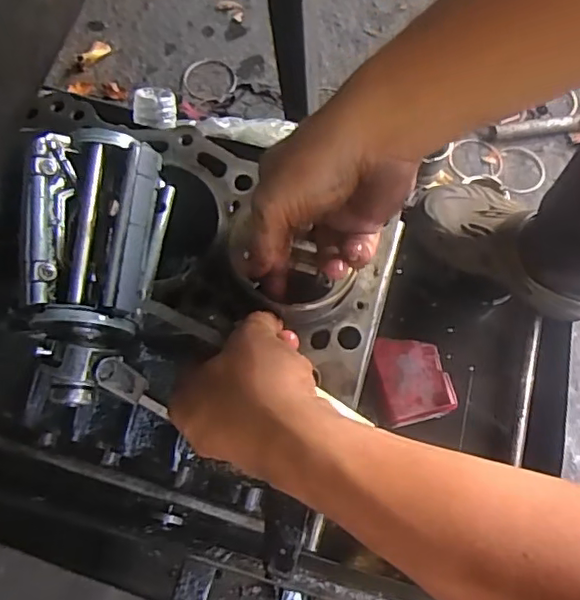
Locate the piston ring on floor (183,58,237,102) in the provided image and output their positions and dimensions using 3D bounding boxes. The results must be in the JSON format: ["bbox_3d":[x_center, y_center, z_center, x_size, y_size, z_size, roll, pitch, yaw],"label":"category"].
[{"bbox_3d":[-0.154,-0.419,1.101,0.101,0.007,0.117,3,63,-1],"label":"piston ring on floor"}]

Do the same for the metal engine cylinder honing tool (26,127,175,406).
[{"bbox_3d":[-0.115,-0.023,0.358,0.077,0.057,0.161,-6,71,-3],"label":"metal engine cylinder honing tool"}]

